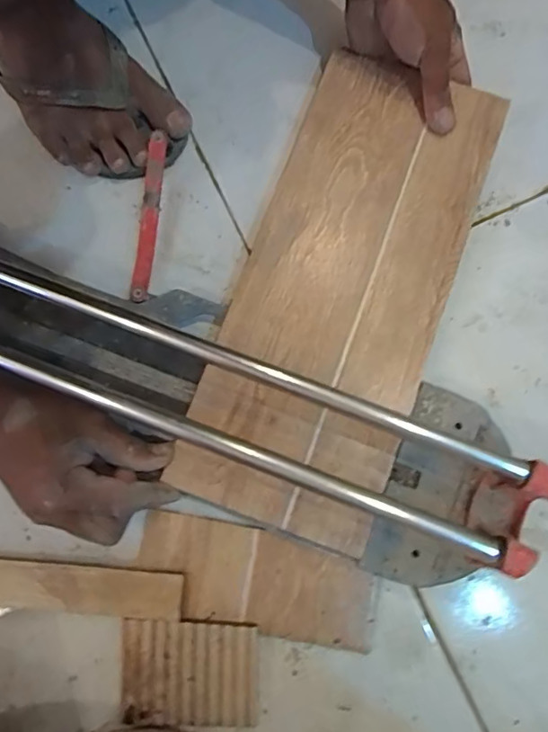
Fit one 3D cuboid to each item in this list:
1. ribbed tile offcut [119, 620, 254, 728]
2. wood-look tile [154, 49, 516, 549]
[{"bbox_3d":[-0.062,0.226,0.402,0.097,0.014,0.072,3,80,1],"label":"ribbed tile offcut"},{"bbox_3d":[0.054,-0.065,0.433,0.156,0.008,0.384,19,80,4],"label":"wood-look tile"}]

